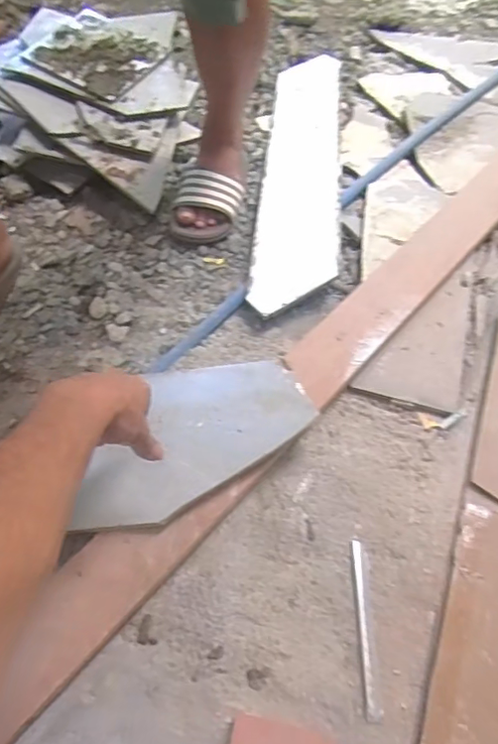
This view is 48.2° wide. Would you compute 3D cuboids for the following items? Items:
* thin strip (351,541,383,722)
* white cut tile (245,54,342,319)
[{"bbox_3d":[0.122,0.268,0.592,0.014,0.004,0.176,1,56,-3],"label":"thin strip"},{"bbox_3d":[0.097,-0.388,1.026,0.139,0.016,0.745,-1,53,11],"label":"white cut tile"}]

